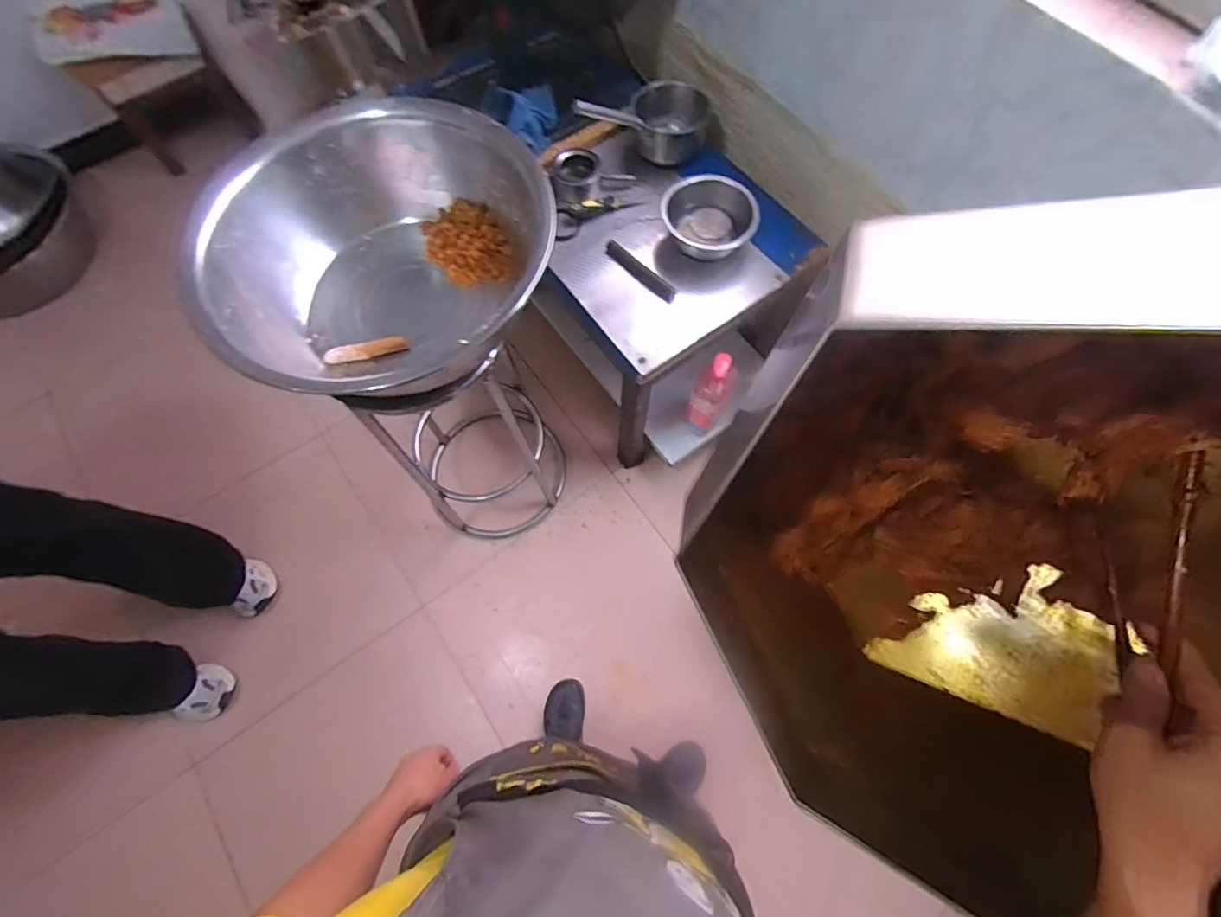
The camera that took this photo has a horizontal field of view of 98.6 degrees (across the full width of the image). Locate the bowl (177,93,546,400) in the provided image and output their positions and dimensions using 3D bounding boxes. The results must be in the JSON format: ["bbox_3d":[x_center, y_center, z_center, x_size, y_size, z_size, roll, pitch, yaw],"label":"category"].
[{"bbox_3d":[-0.295,-0.271,0.728,0.436,0.170,0.403,0,69,0],"label":"bowl"}]

